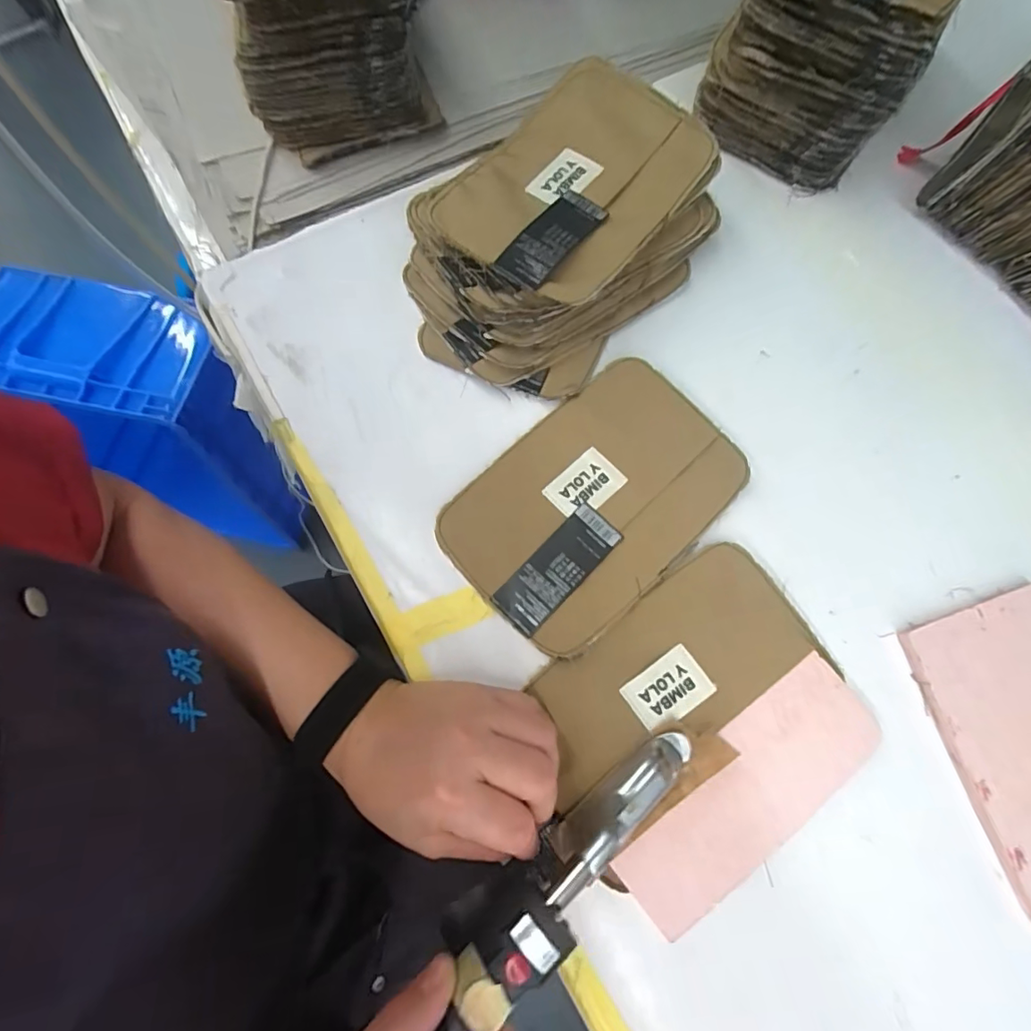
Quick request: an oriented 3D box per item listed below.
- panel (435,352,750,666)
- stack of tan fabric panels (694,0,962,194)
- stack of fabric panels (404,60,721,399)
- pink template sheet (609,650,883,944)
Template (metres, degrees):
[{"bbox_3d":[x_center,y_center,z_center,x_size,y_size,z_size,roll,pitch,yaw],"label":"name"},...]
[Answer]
[{"bbox_3d":[0.054,-0.012,0.358,0.192,0.006,0.128,-42,77,-12],"label":"panel"},{"bbox_3d":[0.247,-0.378,0.410,0.139,0.124,0.201,34,77,7],"label":"stack of tan fabric panels"},{"bbox_3d":[0.032,-0.207,0.386,0.167,0.070,0.242,41,77,9],"label":"stack of fabric panels"},{"bbox_3d":[0.138,0.161,0.314,0.177,0.005,0.064,-36,76,-10],"label":"pink template sheet"}]

